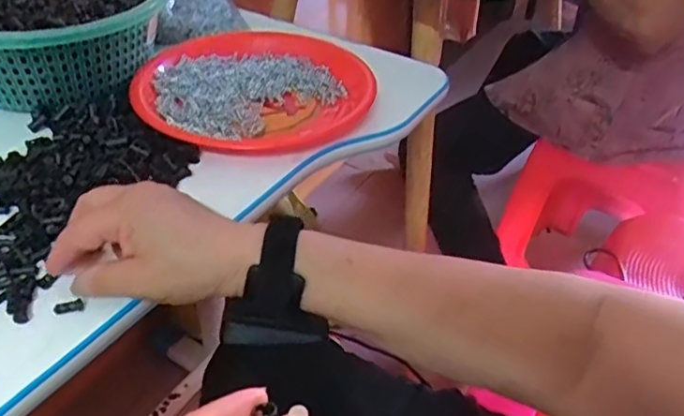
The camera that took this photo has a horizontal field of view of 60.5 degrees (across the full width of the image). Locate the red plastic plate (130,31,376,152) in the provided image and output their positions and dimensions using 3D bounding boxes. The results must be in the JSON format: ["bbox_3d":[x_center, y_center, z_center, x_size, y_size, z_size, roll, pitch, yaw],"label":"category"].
[{"bbox_3d":[-0.091,-0.125,0.585,0.218,0.031,0.210,2,39,-1],"label":"red plastic plate"}]

